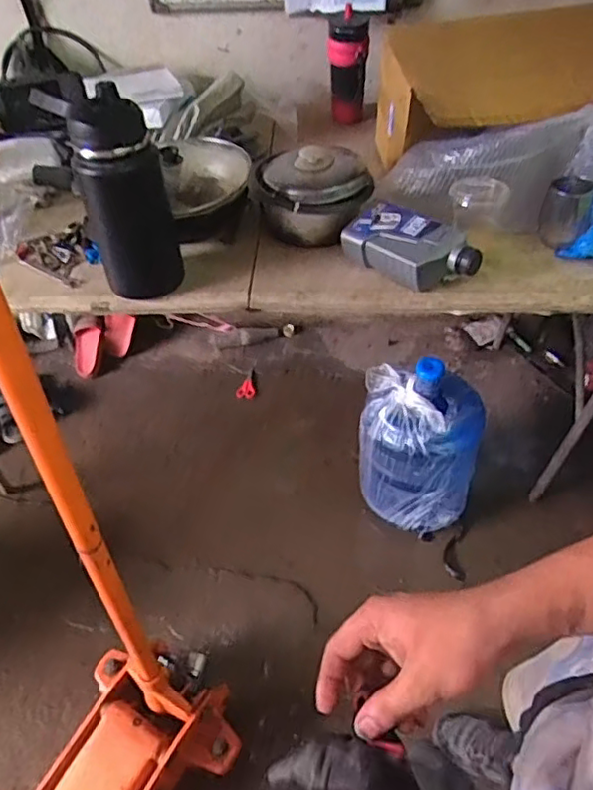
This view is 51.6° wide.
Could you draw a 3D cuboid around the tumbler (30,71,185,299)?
[{"bbox_3d":[-0.270,-0.309,0.934,0.143,0.313,0.127,-15,48,-10],"label":"tumbler"}]

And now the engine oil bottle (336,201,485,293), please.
[{"bbox_3d":[0.185,-0.238,1.005,0.215,0.086,0.095,32,57,29],"label":"engine oil bottle"}]

